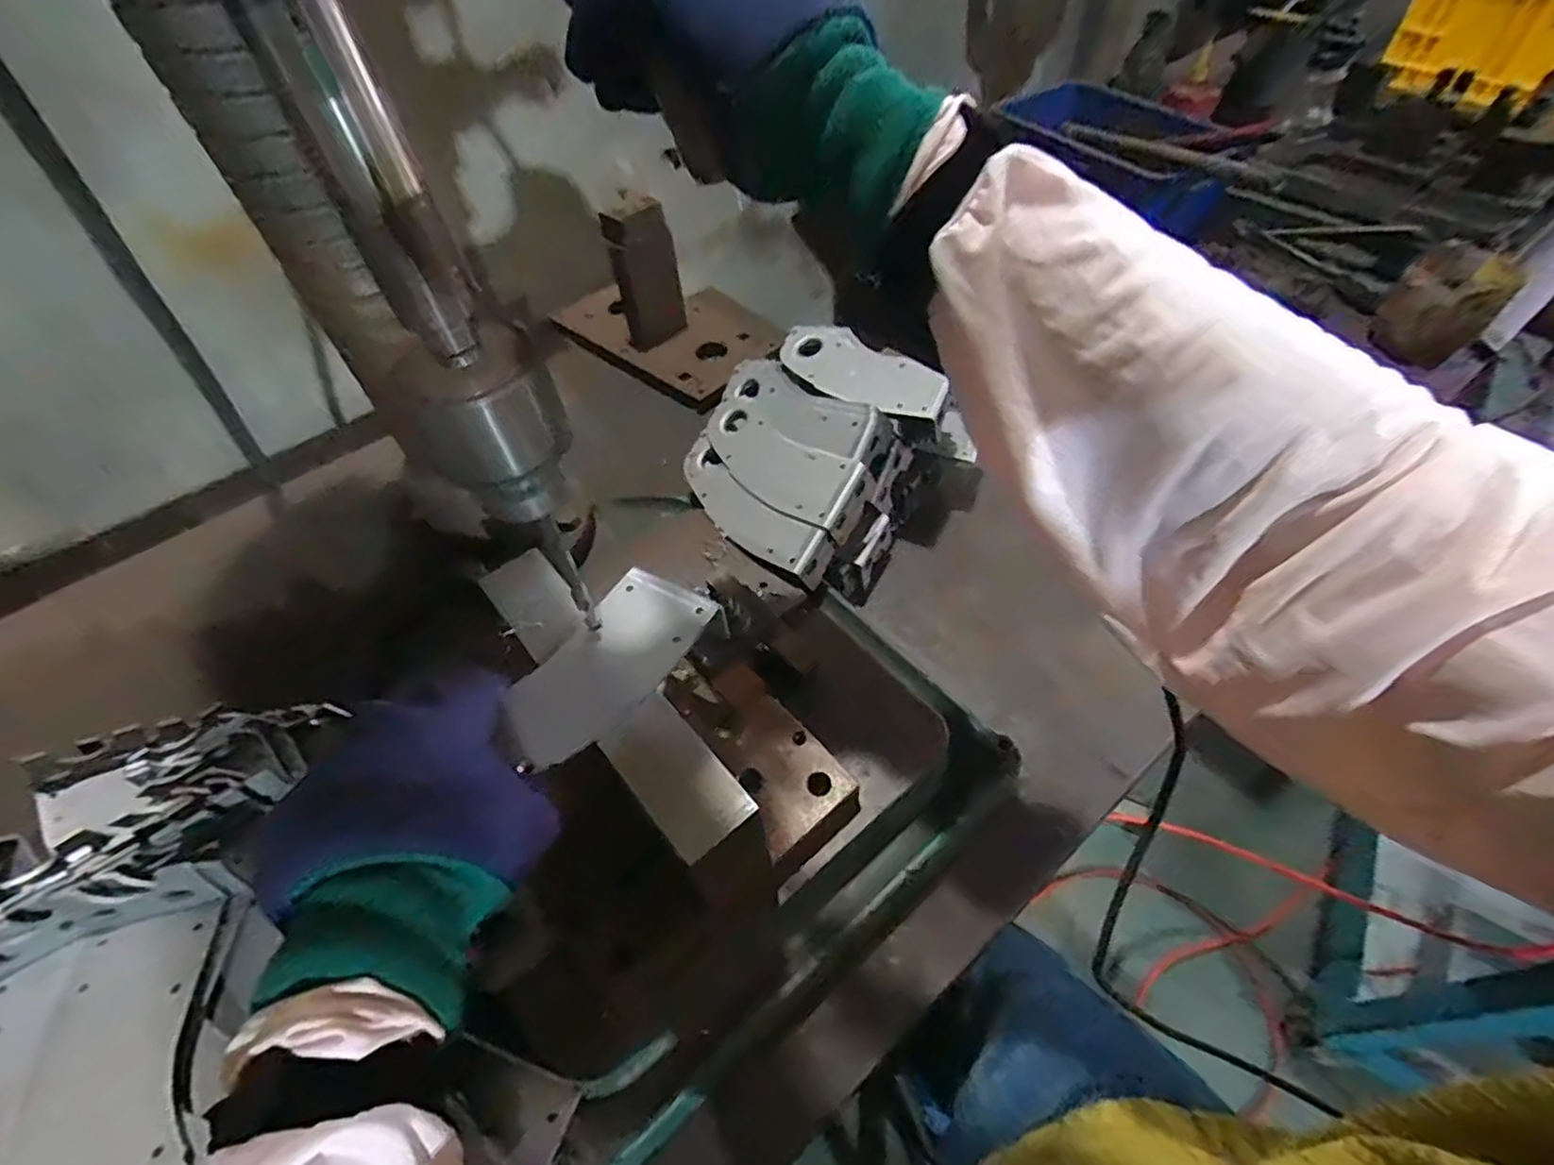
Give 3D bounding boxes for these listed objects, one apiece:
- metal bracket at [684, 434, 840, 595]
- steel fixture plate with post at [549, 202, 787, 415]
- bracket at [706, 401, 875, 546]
[{"bbox_3d":[-0.028,-0.054,0.582,0.064,0.030,0.188,-48,56,0],"label":"metal bracket"},{"bbox_3d":[-0.155,-0.375,0.828,0.311,0.156,0.184,30,61,23],"label":"steel fixture plate with post"},{"bbox_3d":[0.004,-0.098,0.592,0.179,0.039,0.065,36,87,34],"label":"bracket"}]

